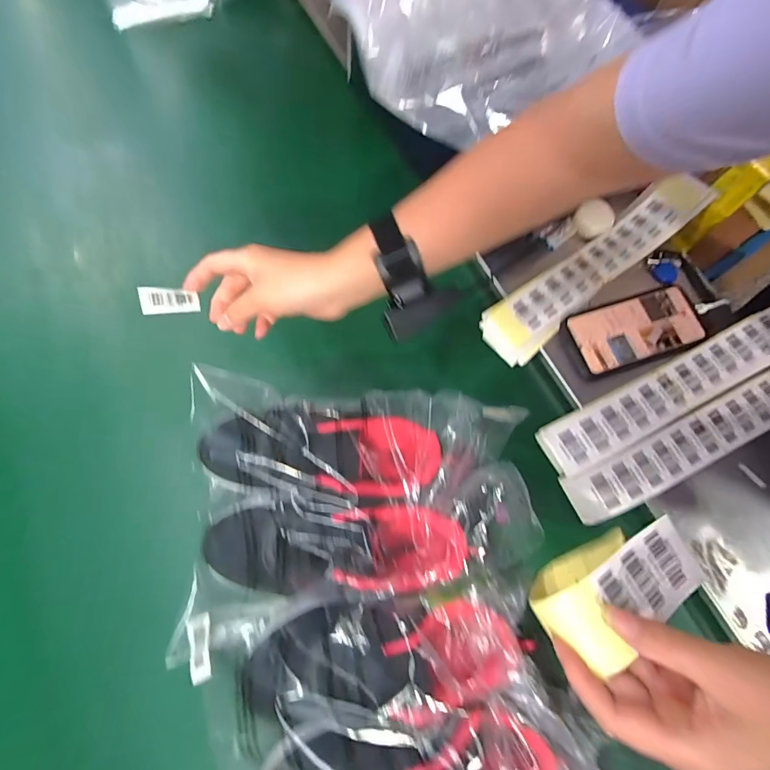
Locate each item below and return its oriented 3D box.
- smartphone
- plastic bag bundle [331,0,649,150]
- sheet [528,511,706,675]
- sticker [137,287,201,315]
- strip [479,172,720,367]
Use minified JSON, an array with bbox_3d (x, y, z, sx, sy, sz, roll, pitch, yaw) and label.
[{"bbox_3d":[0.296,-0.067,0.488,0.162,0.008,0.079,-18,74,-6],"label":"smartphone"},{"bbox_3d":[0.133,-0.457,0.469,0.359,0.101,0.267,-29,75,-9],"label":"plastic bag bundle"},{"bbox_3d":[0.160,0.150,0.315,0.116,0.128,0.045,-28,75,-9],"label":"sheet"},{"bbox_3d":[-0.206,-0.081,0.396,0.051,0.026,0.006,-7,33,-28],"label":"sticker"},{"bbox_3d":[0.257,-0.150,0.509,0.323,0.045,0.073,-38,77,-11],"label":"strip"}]

